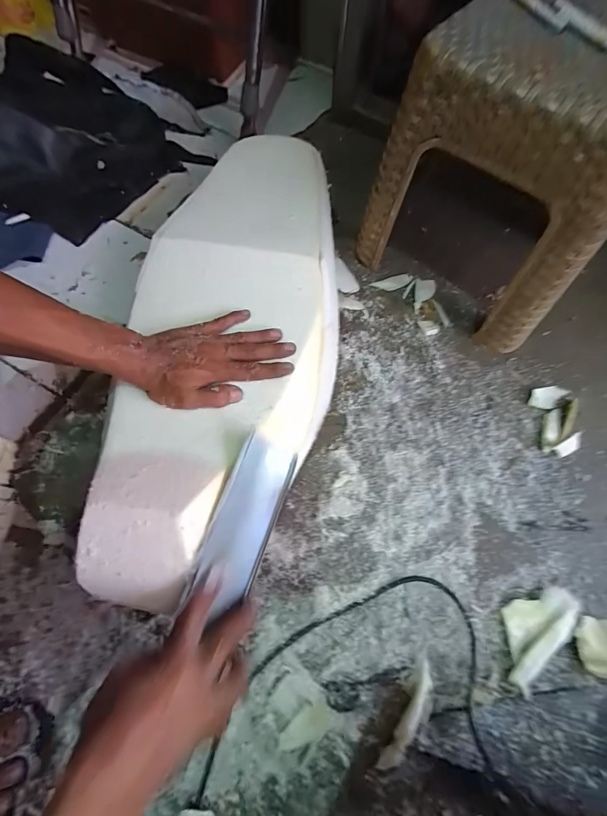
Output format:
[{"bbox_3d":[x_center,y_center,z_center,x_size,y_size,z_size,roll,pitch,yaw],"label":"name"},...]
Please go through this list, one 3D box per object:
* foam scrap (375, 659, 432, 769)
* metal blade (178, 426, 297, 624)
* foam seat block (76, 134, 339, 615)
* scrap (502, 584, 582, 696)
[{"bbox_3d":[0.116,0.338,0.408,0.022,0.008,0.108,34,70,12],"label":"foam scrap"},{"bbox_3d":[-0.056,0.110,0.371,0.006,0.074,0.161,-5,56,44],"label":"metal blade"},{"bbox_3d":[-0.087,-0.117,0.489,0.261,0.093,0.673,9,63,2],"label":"foam seat block"},{"bbox_3d":[0.276,0.263,0.448,0.123,0.010,0.066,-35,73,-15],"label":"scrap"}]

